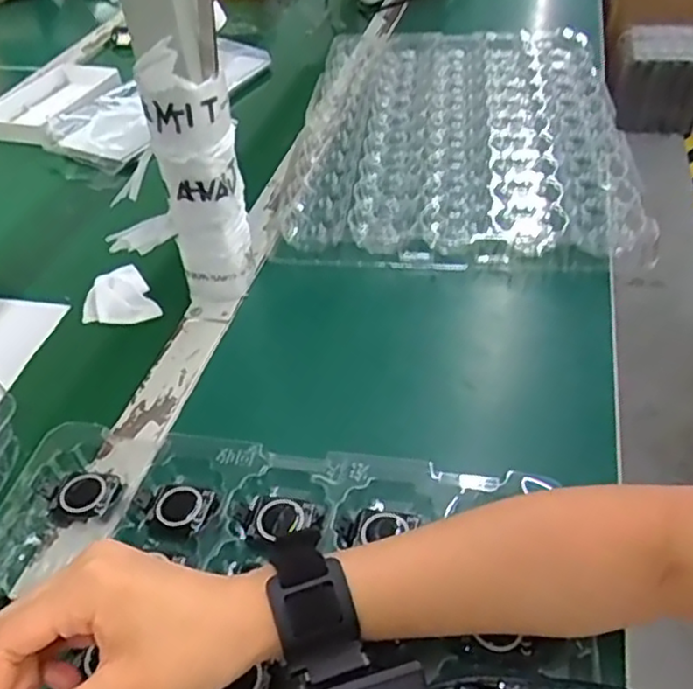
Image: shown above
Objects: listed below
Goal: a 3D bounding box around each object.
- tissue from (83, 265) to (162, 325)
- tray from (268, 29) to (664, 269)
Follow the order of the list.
[{"bbox_3d":[-0.202,-0.041,0.605,0.059,0.010,0.075,-23,46,-18],"label":"tissue"},{"bbox_3d":[0.125,-0.249,0.776,0.340,0.030,0.493,1,43,6],"label":"tray"}]

